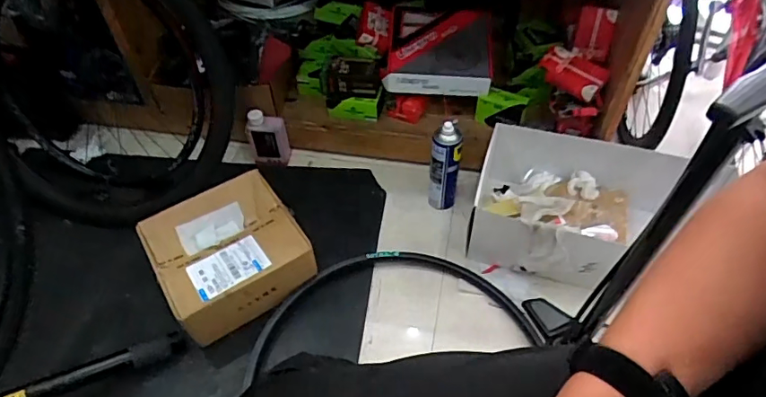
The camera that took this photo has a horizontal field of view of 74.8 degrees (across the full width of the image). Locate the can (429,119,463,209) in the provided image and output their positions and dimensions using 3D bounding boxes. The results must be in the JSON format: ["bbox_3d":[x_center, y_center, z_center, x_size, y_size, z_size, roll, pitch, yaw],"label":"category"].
[{"bbox_3d":[0.138,-0.065,1.126,0.064,0.241,0.052,5,49,6],"label":"can"}]

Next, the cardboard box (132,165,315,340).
[{"bbox_3d":[-0.314,0.104,1.021,0.275,0.098,0.259,-28,54,-21],"label":"cardboard box"}]

